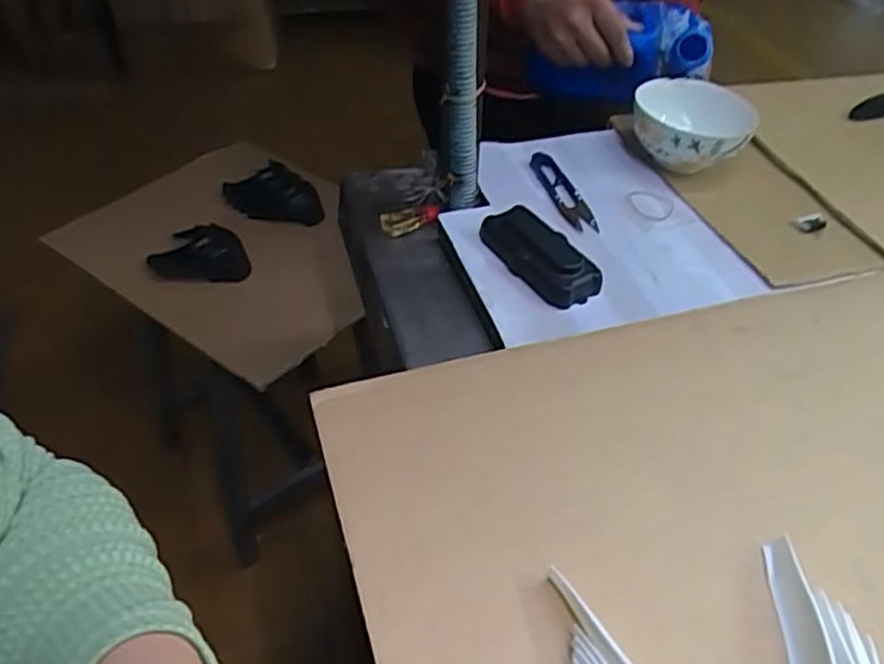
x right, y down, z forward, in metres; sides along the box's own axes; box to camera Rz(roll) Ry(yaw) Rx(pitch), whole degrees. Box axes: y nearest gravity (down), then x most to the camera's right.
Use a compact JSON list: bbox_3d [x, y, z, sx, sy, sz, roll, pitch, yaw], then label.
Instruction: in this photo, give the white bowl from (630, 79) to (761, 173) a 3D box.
[{"bbox_3d":[0.240,-0.193,0.694,0.117,0.062,0.109,2,44,-2],"label":"white bowl"}]

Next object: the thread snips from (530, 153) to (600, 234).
[{"bbox_3d":[0.110,-0.134,0.665,0.022,0.011,0.126,-13,46,-16],"label":"thread snips"}]

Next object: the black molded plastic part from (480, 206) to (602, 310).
[{"bbox_3d":[0.078,-0.064,0.580,0.052,0.026,0.111,-26,51,-27],"label":"black molded plastic part"}]

